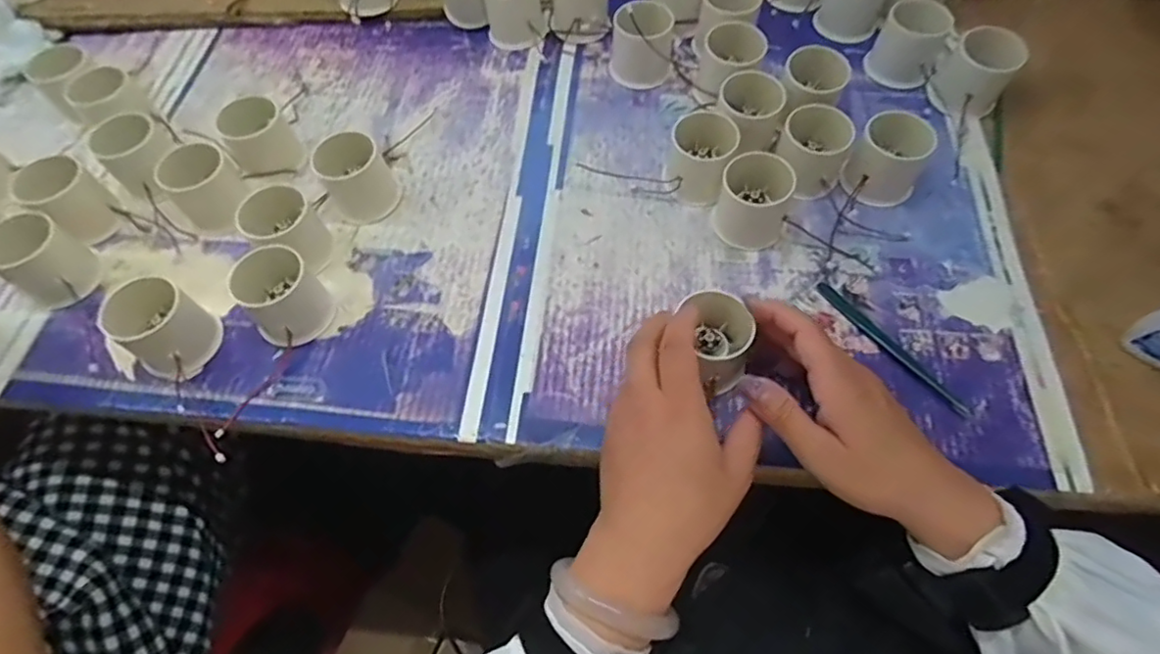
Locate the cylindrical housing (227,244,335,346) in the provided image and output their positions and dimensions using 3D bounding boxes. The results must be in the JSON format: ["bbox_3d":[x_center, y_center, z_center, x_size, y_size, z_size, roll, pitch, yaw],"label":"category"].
[{"bbox_3d":[-0.211,-0.022,0.424,0.053,0.050,0.056,-41,68,-19],"label":"cylindrical housing"}]

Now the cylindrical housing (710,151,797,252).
[{"bbox_3d":[0.131,-0.097,0.453,0.051,0.052,0.048,-1,61,1],"label":"cylindrical housing"}]

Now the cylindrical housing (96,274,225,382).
[{"bbox_3d":[-0.286,0.001,0.412,0.045,0.056,0.054,27,65,15],"label":"cylindrical housing"}]

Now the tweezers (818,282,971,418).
[{"bbox_3d":[0.215,0.013,0.415,0.012,0.007,0.126,-33,65,-15],"label":"tweezers"}]

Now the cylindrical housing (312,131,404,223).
[{"bbox_3d":[-0.173,-0.117,0.469,0.050,0.047,0.048,-1,61,1],"label":"cylindrical housing"}]

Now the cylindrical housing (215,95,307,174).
[{"bbox_3d":[-0.262,-0.157,0.492,0.050,0.048,0.047,-31,65,-15],"label":"cylindrical housing"}]

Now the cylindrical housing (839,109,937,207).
[{"bbox_3d":[0.239,-0.130,0.462,0.051,0.048,0.049,-1,61,1],"label":"cylindrical housing"}]

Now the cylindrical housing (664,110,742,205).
[{"bbox_3d":[0.095,-0.135,0.476,0.050,0.051,0.055,13,63,9],"label":"cylindrical housing"}]

